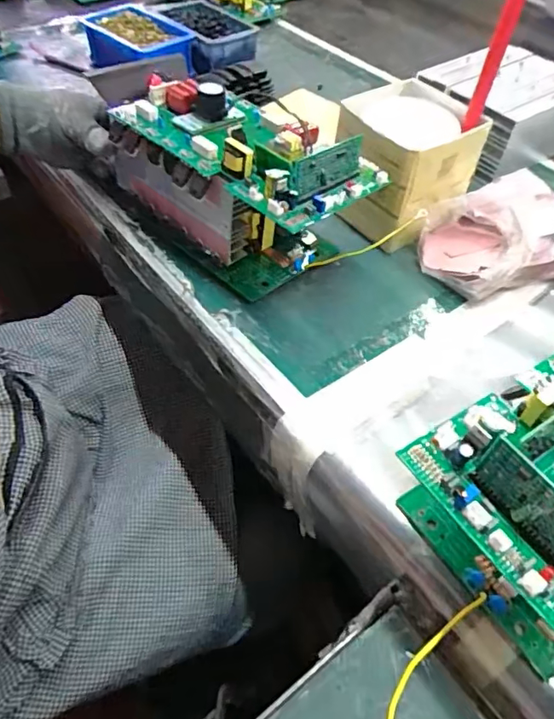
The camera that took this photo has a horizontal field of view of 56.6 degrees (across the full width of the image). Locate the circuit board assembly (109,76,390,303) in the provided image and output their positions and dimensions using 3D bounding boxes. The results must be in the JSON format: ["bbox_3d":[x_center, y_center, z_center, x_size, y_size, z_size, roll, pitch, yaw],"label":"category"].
[{"bbox_3d":[-0.038,-0.163,0.473,0.230,0.122,0.120,36,61,24],"label":"circuit board assembly"}]

